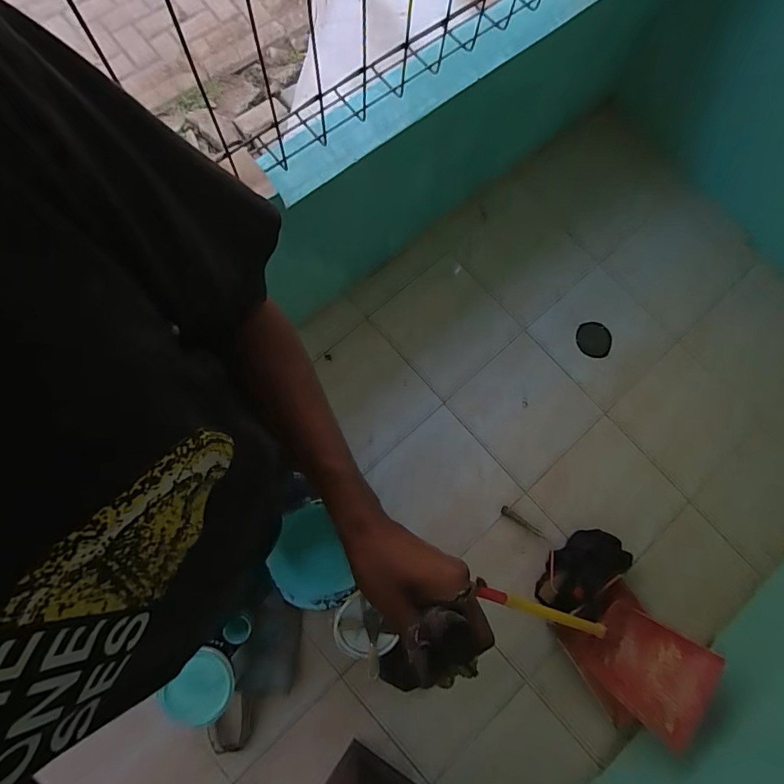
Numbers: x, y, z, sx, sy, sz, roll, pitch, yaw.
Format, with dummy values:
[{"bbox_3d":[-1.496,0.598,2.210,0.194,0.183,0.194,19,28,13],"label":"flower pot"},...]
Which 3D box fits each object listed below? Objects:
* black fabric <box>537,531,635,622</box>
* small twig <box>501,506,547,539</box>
[{"bbox_3d":[0.590,0.547,1.325,0.186,0.067,0.283,33,78,4],"label":"black fabric"},{"bbox_3d":[0.420,0.419,1.394,0.155,0.009,0.026,36,77,3],"label":"small twig"}]

